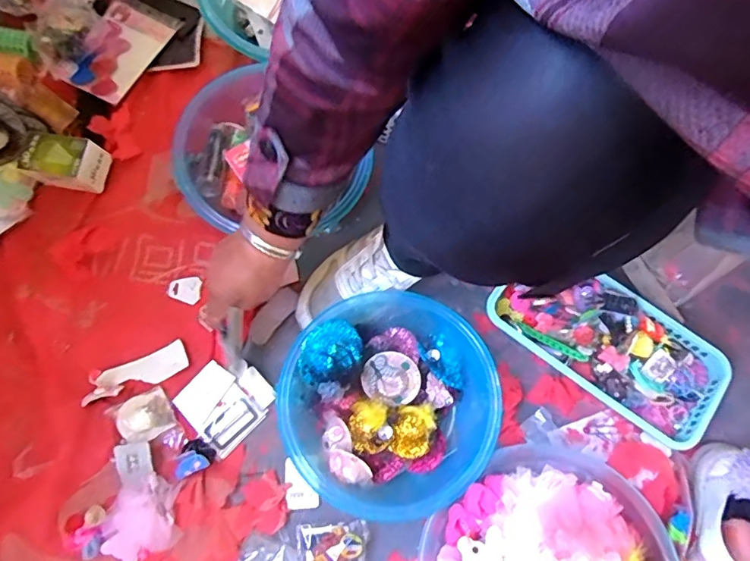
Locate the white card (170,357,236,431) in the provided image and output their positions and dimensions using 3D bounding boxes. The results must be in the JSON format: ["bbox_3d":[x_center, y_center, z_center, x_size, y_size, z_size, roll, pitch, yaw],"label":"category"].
[{"bbox_3d":[-0.192,0.126,0.575,0.043,0.005,0.068,38,75,10],"label":"white card"}]

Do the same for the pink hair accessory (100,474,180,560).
[{"bbox_3d":[-0.241,0.244,0.521,0.069,0.032,0.076,-10,73,-5],"label":"pink hair accessory"}]

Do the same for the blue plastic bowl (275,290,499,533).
[{"bbox_3d":[0.014,0.127,0.547,0.214,0.074,0.230,1,72,-2],"label":"blue plastic bowl"}]

